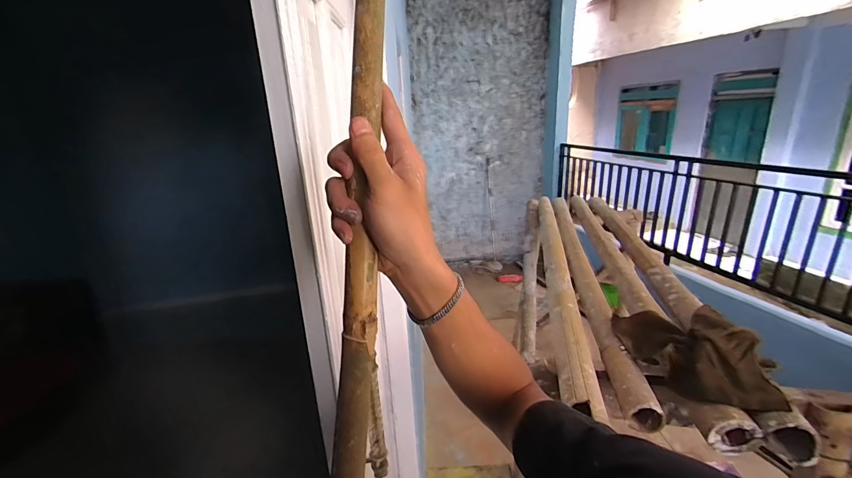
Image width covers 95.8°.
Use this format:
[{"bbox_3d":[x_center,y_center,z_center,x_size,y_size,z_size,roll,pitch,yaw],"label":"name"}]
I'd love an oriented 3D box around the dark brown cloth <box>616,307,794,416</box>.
[{"bbox_3d":[0.498,0.203,0.714,0.201,0.074,0.293,0,19,9],"label":"dark brown cloth"}]

